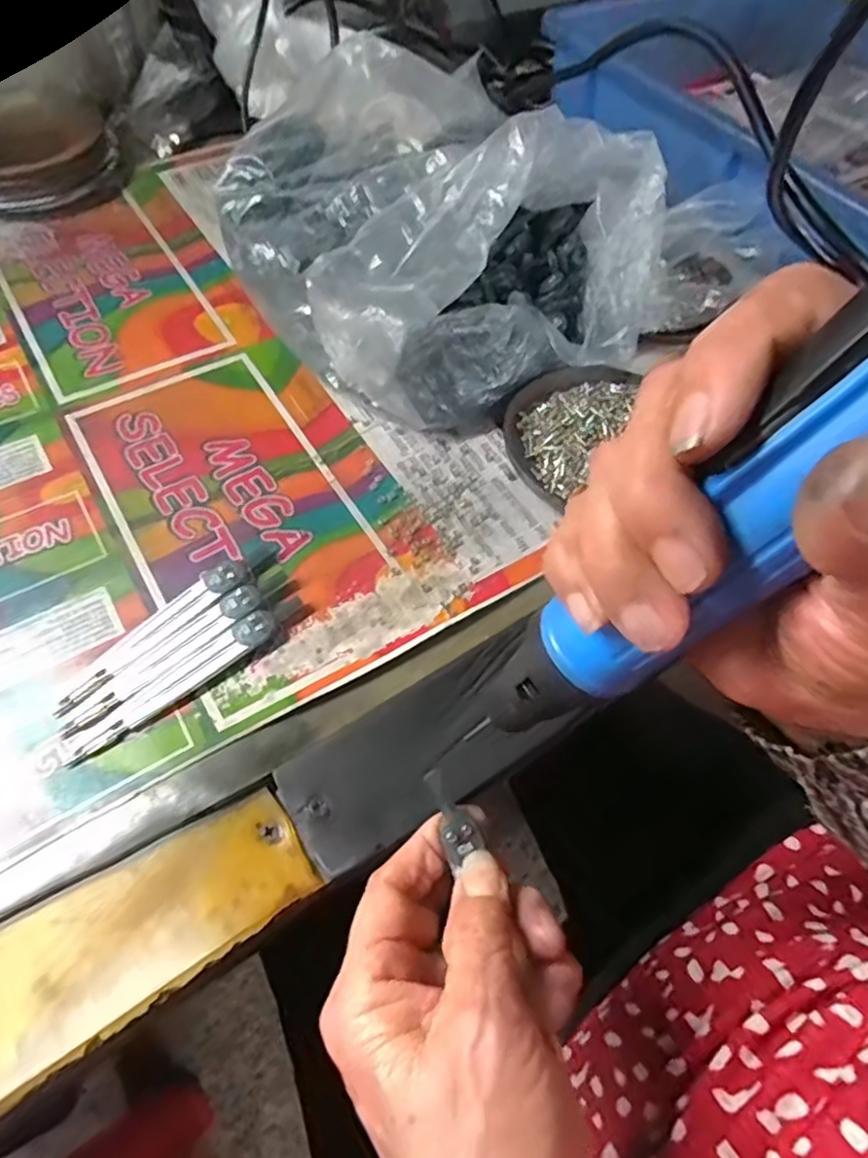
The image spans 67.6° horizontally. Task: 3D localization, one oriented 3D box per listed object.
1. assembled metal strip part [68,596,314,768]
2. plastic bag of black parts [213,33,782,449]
[{"bbox_3d":[-0.103,0.039,0.281,0.111,0.008,0.016,-35,67,-23],"label":"assembled metal strip part"},{"bbox_3d":[0.012,-0.237,0.417,0.264,0.090,0.272,-28,64,-19],"label":"plastic bag of black parts"}]

